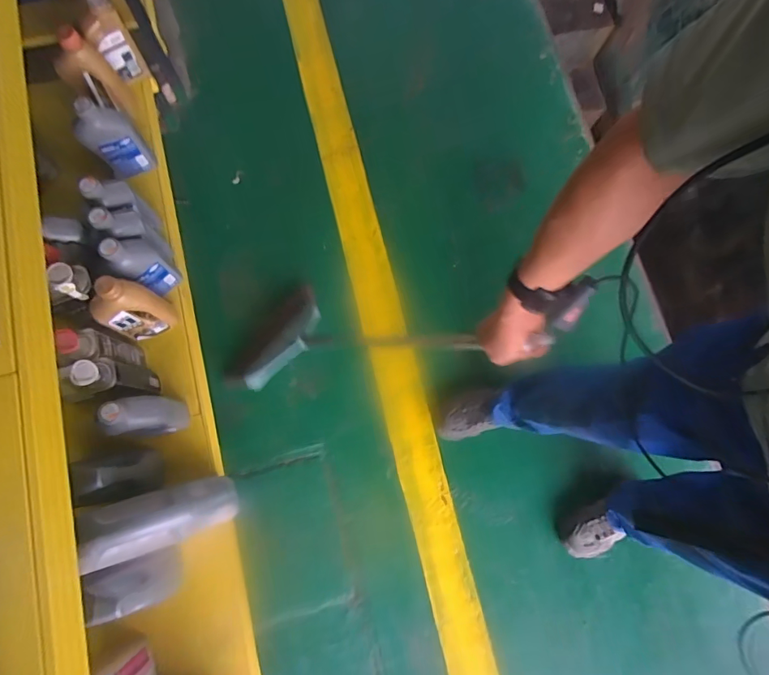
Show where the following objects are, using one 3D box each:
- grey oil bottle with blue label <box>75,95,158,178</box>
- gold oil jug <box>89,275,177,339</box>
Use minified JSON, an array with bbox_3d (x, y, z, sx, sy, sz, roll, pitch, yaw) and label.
[{"bbox_3d":[-0.600,-0.435,1.010,0.108,0.190,0.057,-30,79,-8],"label":"grey oil bottle with blue label"},{"bbox_3d":[-0.515,-0.056,0.916,0.102,0.206,0.065,-29,79,-7],"label":"gold oil jug"}]

